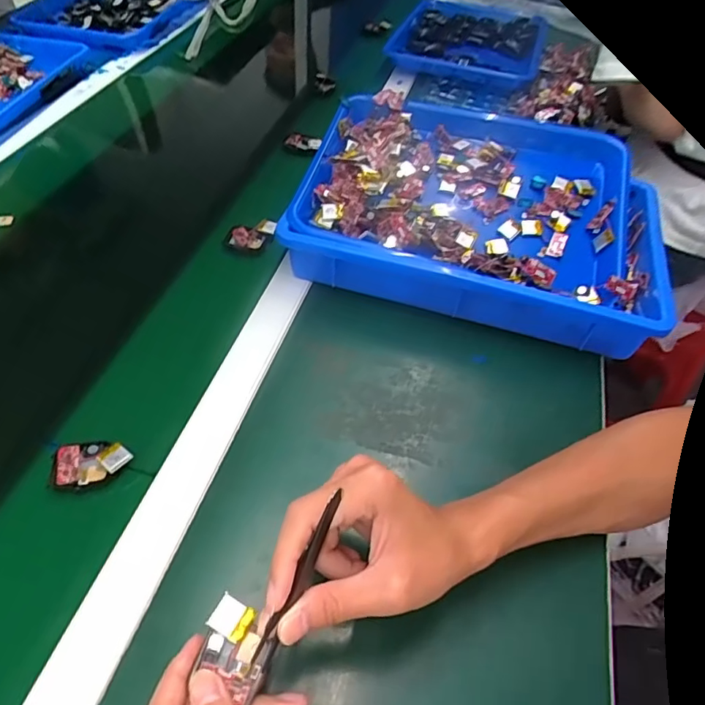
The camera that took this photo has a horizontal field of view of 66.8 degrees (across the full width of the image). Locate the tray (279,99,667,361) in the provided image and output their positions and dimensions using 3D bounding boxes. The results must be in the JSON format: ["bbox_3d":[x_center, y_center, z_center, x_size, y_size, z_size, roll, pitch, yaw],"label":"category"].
[{"bbox_3d":[0.142,-0.153,0.581,0.377,0.090,0.270,12,51,9],"label":"tray"}]

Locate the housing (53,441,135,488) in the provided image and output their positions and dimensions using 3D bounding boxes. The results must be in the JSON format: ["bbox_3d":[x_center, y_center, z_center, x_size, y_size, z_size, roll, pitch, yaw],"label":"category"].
[{"bbox_3d":[-0.197,0.084,0.407,0.056,0.010,0.034,-3,50,-3],"label":"housing"}]

